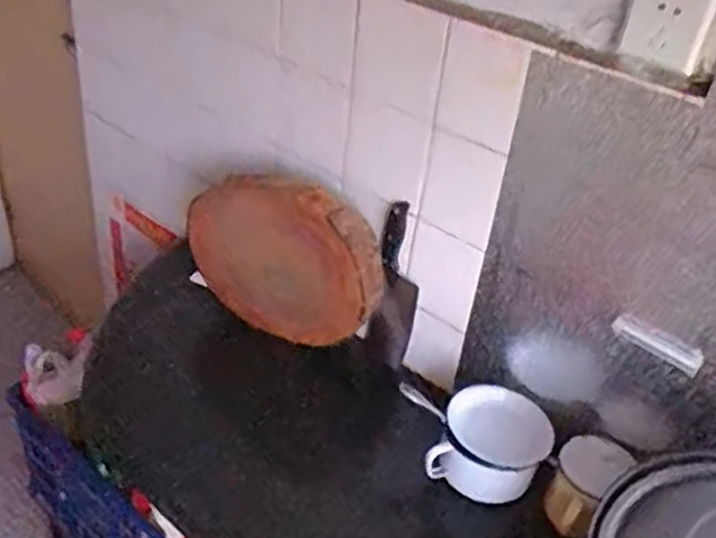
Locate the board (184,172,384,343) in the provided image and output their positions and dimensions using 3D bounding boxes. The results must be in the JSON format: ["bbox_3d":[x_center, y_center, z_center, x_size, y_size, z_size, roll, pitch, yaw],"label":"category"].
[{"bbox_3d":[-0.119,-0.021,1.173,0.340,0.302,0.051,23,39,21],"label":"board"}]

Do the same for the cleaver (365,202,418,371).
[{"bbox_3d":[0.057,0.028,1.121,0.069,0.267,0.032,26,40,24],"label":"cleaver"}]

